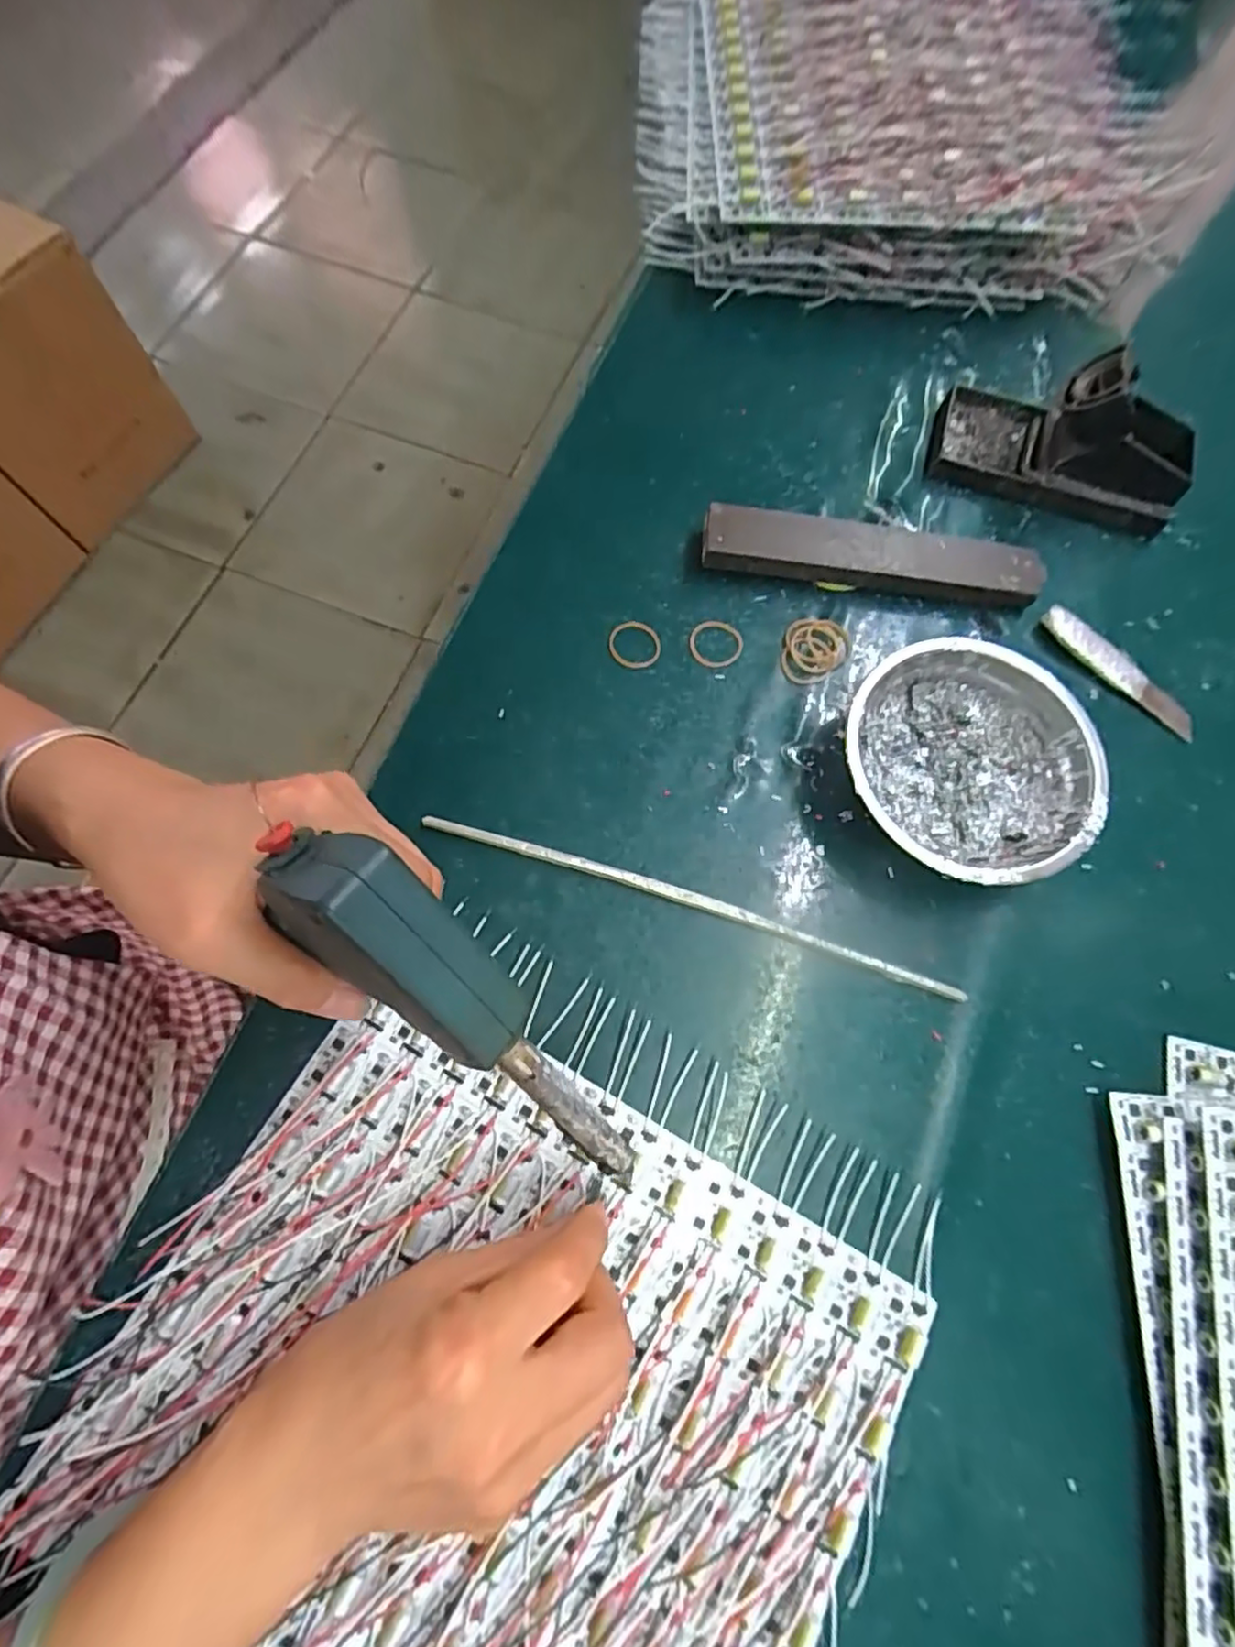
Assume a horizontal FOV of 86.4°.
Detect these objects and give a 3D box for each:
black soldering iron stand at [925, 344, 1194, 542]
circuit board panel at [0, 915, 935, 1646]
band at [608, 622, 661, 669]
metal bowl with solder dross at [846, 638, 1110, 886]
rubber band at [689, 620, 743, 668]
[{"bbox_3d":[0.281,-0.243,0.403,0.149,0.058,0.074,18,72,4],"label":"black soldering iron stand"},{"bbox_3d":[-0.056,0.245,0.257,0.299,0.015,0.349,31,74,8],"label":"circuit board panel"},{"bbox_3d":[0.010,-0.103,0.378,0.031,0.004,0.030,1,72,-2],"label":"band"},{"bbox_3d":[0.177,-0.028,0.339,0.123,0.042,0.123,1,72,-2],"label":"metal bowl with solder dross"},{"bbox_3d":[0.057,-0.104,0.379,0.031,0.004,0.030,4,72,-1],"label":"rubber band"}]

